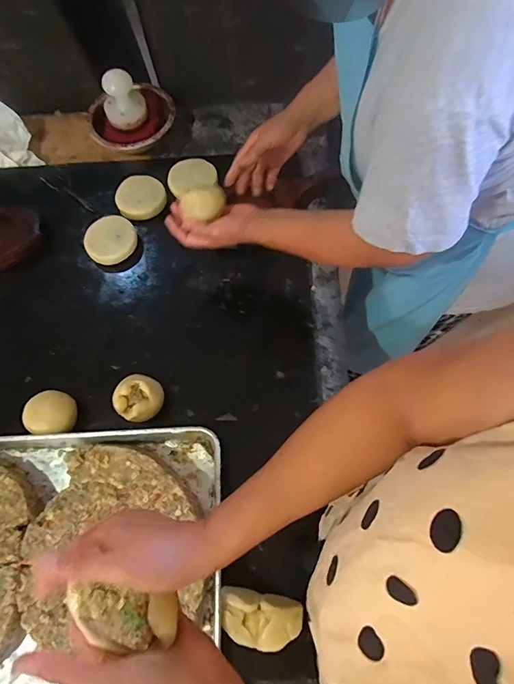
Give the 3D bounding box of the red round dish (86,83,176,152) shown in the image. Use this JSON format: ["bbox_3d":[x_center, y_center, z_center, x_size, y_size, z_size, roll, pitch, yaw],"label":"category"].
[{"bbox_3d":[-0.266,-0.473,0.903,0.181,0.064,0.170,-1,68,3],"label":"red round dish"}]

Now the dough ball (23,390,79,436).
[{"bbox_3d":[-0.328,0.115,0.666,0.075,0.047,0.070,-1,68,3],"label":"dough ball"}]

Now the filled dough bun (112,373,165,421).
[{"bbox_3d":[-0.185,0.091,0.661,0.070,0.042,0.072,-1,68,3],"label":"filled dough bun"}]

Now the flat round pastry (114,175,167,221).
[{"bbox_3d":[-0.228,-0.286,0.815,0.095,0.018,0.083,-23,88,-9],"label":"flat round pastry"}]

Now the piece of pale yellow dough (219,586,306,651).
[{"bbox_3d":[0.004,0.359,0.539,0.103,0.033,0.056,12,69,8],"label":"piece of pale yellow dough"}]

